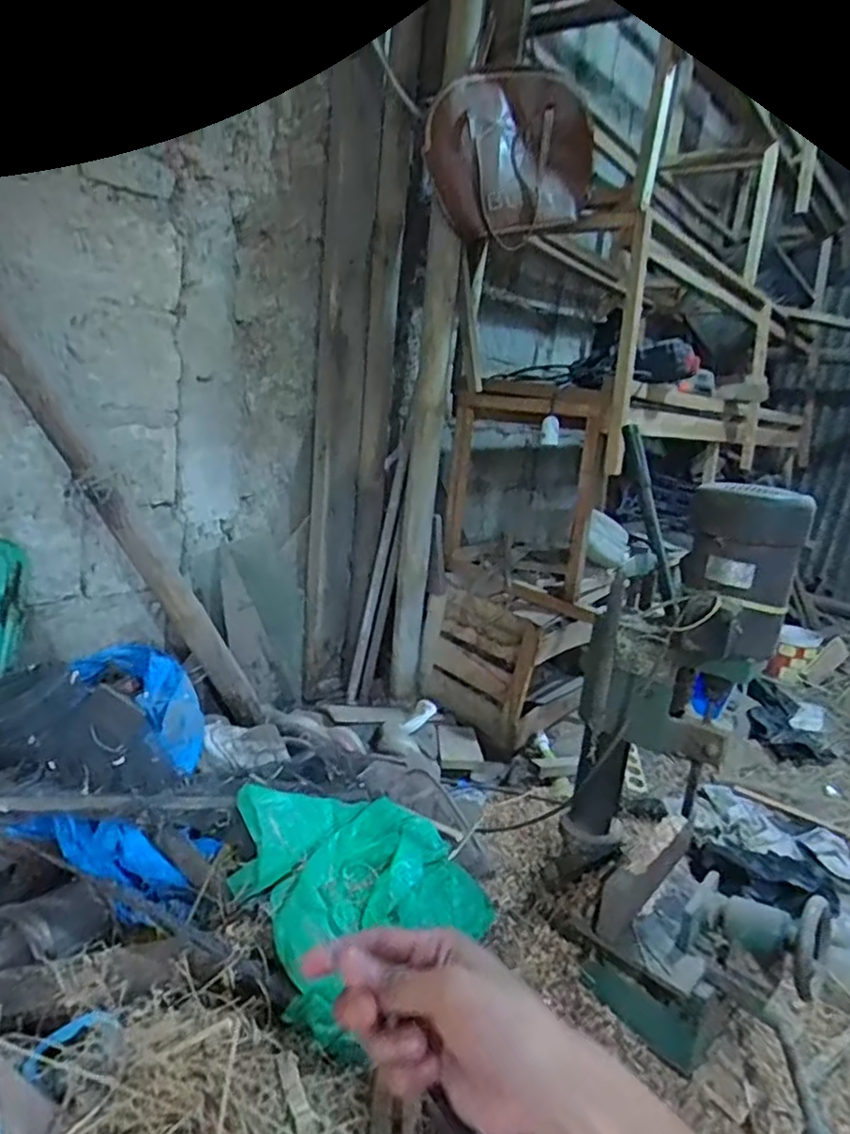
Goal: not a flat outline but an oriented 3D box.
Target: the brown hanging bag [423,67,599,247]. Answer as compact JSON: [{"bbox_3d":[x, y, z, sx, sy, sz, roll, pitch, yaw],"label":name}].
[{"bbox_3d":[0.176,-0.842,1.368,0.329,0.312,0.118,8,15,9],"label":"brown hanging bag"}]

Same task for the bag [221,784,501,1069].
[{"bbox_3d":[-0.077,0.432,0.952,0.314,0.163,0.260,-5,18,-37],"label":"bag"}]

